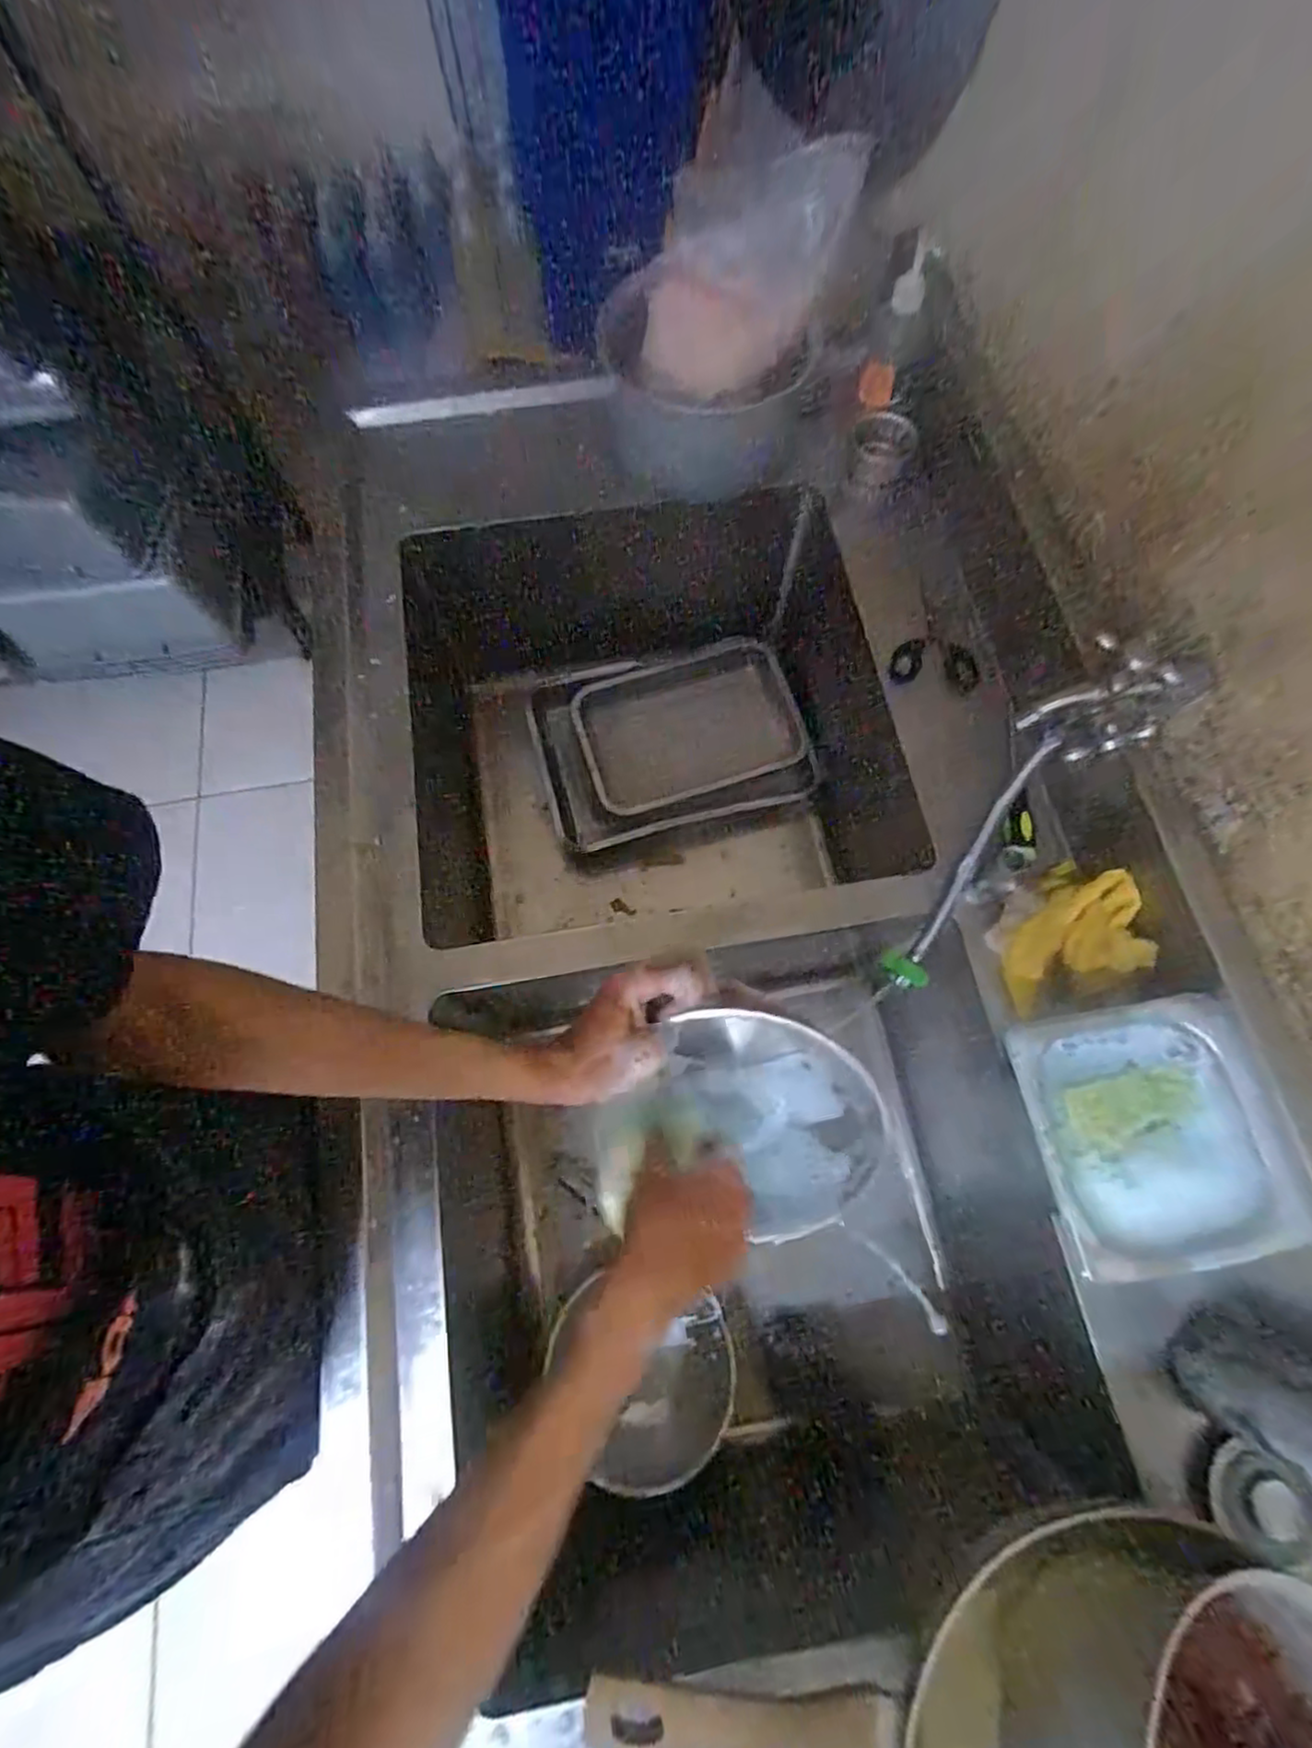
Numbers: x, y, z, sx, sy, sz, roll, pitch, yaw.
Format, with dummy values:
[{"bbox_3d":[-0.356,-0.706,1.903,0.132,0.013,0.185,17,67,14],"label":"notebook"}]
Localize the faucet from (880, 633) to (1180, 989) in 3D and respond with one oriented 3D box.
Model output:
[{"bbox_3d":[0.305,-0.041,0.601,0.085,0.099,0.332,33,119,11],"label":"faucet"}]

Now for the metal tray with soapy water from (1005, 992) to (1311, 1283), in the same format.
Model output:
[{"bbox_3d":[0.364,0.185,0.496,0.176,0.029,0.171,-11,71,-2],"label":"metal tray with soapy water"}]

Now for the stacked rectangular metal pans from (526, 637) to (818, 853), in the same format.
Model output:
[{"bbox_3d":[0.018,-0.193,0.991,0.376,0.073,0.269,-15,72,-4],"label":"stacked rectangular metal pans"}]

